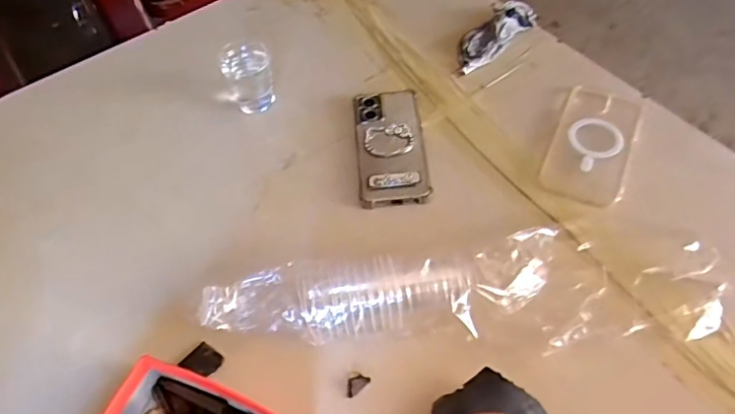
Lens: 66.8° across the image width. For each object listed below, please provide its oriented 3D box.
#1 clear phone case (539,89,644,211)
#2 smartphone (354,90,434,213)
[{"bbox_3d":[0.247,-0.072,0.608,0.079,0.013,0.161,19,58,16],"label":"clear phone case"},{"bbox_3d":[0.024,-0.069,0.618,0.074,0.018,0.155,-6,54,-1],"label":"smartphone"}]

